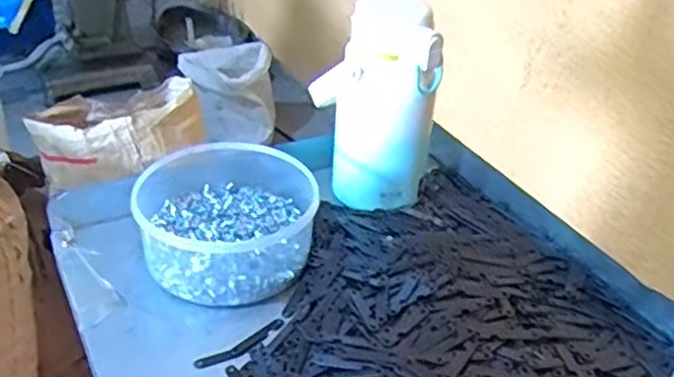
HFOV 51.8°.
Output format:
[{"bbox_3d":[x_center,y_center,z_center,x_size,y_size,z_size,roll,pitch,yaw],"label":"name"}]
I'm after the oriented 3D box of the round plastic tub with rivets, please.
[{"bbox_3d":[-0.093,0.021,0.602,0.144,0.059,0.153,-3,33,-8],"label":"round plastic tub with rivets"}]

